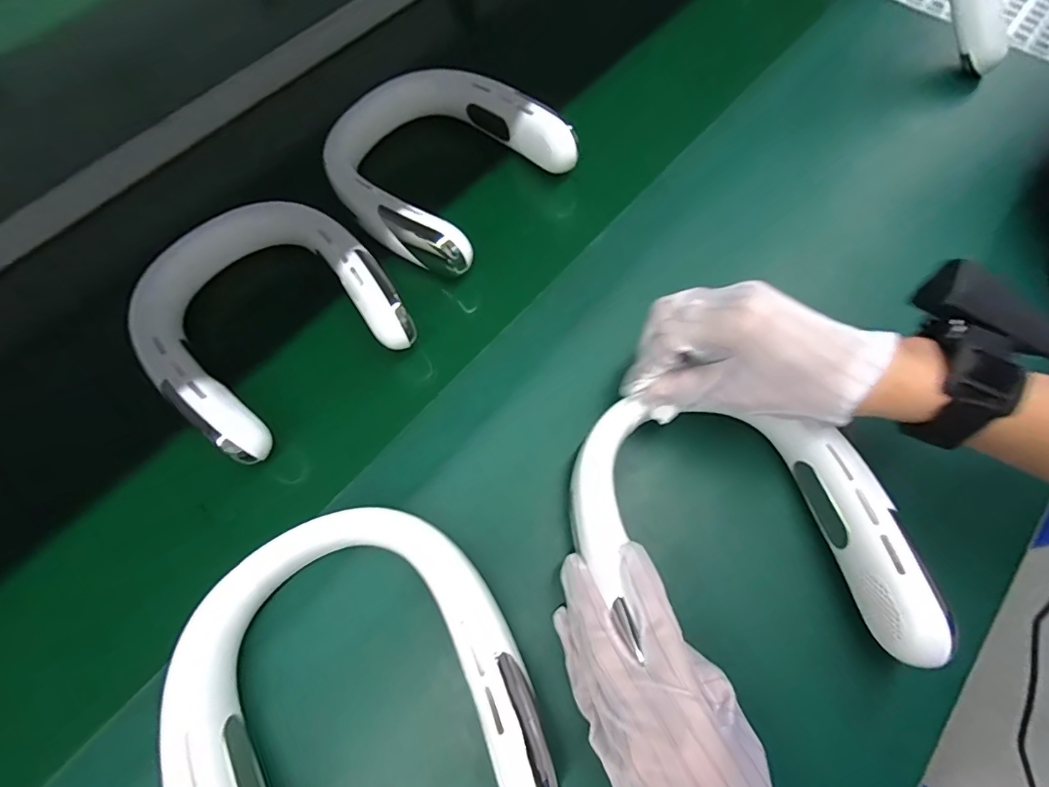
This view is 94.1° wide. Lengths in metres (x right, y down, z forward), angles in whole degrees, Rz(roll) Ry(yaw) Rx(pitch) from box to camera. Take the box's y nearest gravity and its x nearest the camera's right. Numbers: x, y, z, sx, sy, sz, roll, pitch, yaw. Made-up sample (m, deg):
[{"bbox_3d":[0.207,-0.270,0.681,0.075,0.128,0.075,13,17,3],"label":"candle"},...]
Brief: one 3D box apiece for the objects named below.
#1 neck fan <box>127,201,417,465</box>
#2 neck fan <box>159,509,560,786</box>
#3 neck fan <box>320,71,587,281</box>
[{"bbox_3d":[-0.216,-0.077,0.391,0.175,0.038,0.226,-40,68,-17],"label":"neck fan"},{"bbox_3d":[-0.099,0.171,0.280,0.184,0.037,0.199,-29,65,-12],"label":"neck fan"},{"bbox_3d":[-0.081,-0.221,0.456,0.208,0.043,0.192,34,69,18],"label":"neck fan"}]

